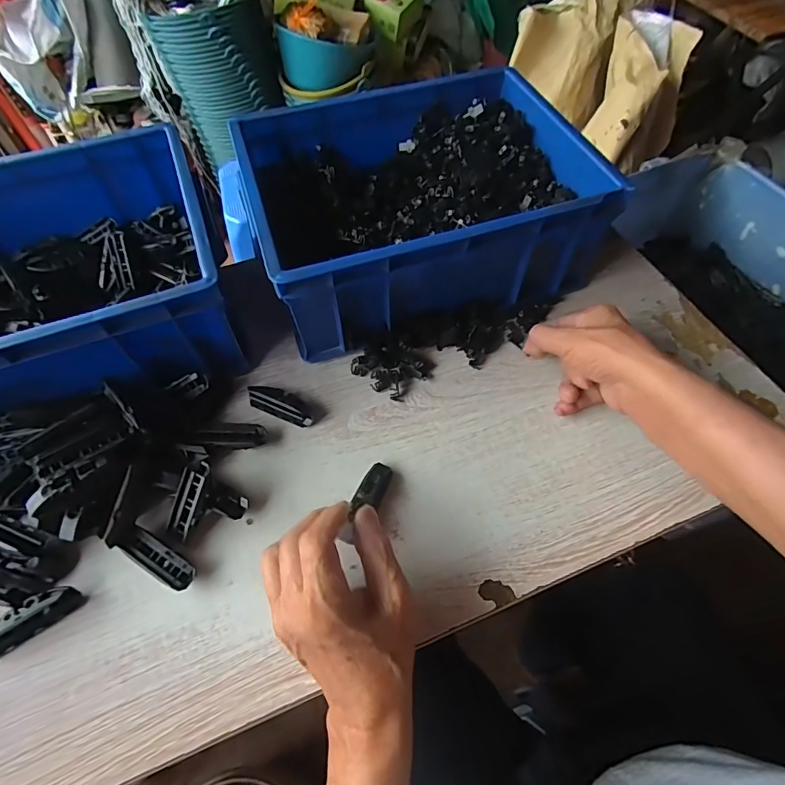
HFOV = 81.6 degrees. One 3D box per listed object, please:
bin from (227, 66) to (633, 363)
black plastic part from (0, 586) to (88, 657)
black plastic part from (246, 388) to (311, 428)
[{"bbox_3d":[0.023,-0.208,0.500,0.328,0.116,0.256,-16,59,-9],"label":"bin"},{"bbox_3d":[-0.274,0.171,0.344,0.071,0.019,0.022,-32,63,-18],"label":"black plastic part"},{"bbox_3d":[-0.107,0.011,0.440,0.067,0.015,0.022,21,61,14],"label":"black plastic part"}]

